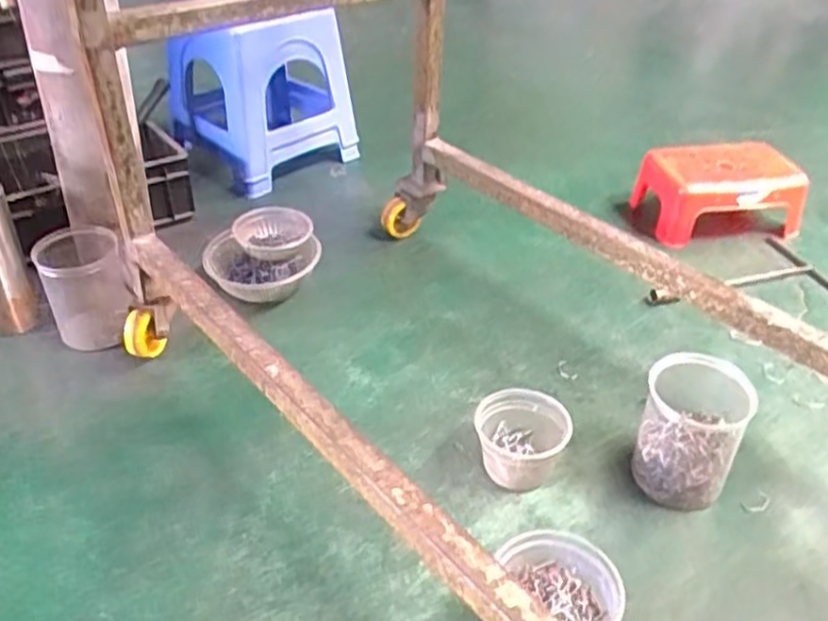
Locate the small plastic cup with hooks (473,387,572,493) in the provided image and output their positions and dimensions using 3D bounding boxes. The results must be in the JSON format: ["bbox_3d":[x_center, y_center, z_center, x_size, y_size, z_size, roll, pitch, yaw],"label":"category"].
[{"bbox_3d":[0.119,0.146,0.841,0.104,0.069,0.093,7,38,9],"label":"small plastic cup with hooks"}]

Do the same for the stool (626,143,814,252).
[{"bbox_3d":[0.505,-0.193,1.240,0.245,0.114,0.133,-2,38,-4],"label":"stool"}]

